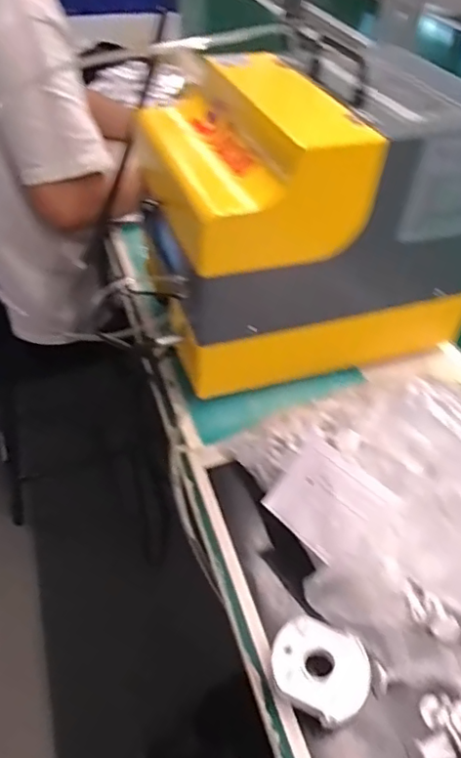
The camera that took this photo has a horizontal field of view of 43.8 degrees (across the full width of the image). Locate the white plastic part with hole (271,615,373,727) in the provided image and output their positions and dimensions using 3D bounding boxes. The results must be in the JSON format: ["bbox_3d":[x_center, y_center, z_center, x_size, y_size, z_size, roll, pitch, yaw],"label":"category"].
[{"bbox_3d":[0.066,0.223,0.436,0.072,0.033,0.061,21,47,16],"label":"white plastic part with hole"}]

